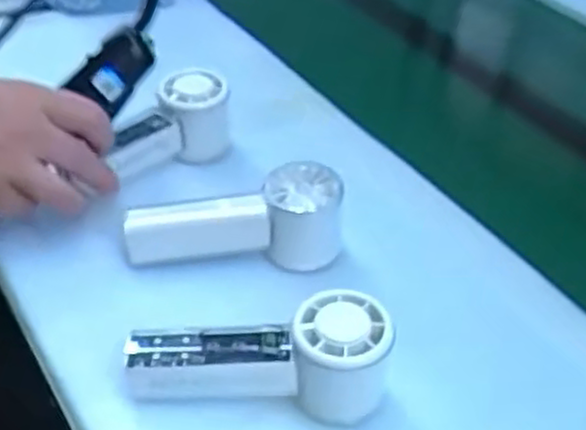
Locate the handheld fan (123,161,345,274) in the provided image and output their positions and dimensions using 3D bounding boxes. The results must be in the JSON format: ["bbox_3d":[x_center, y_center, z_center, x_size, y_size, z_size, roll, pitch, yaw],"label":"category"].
[{"bbox_3d":[-0.042,0.006,0.546,0.146,0.074,0.043,1,39,-8],"label":"handheld fan"}]

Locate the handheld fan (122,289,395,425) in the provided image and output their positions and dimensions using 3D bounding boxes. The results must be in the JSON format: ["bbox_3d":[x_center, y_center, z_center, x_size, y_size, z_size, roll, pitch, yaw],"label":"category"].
[{"bbox_3d":[-0.019,0.080,0.450,0.148,0.064,0.051,8,38,2],"label":"handheld fan"}]

